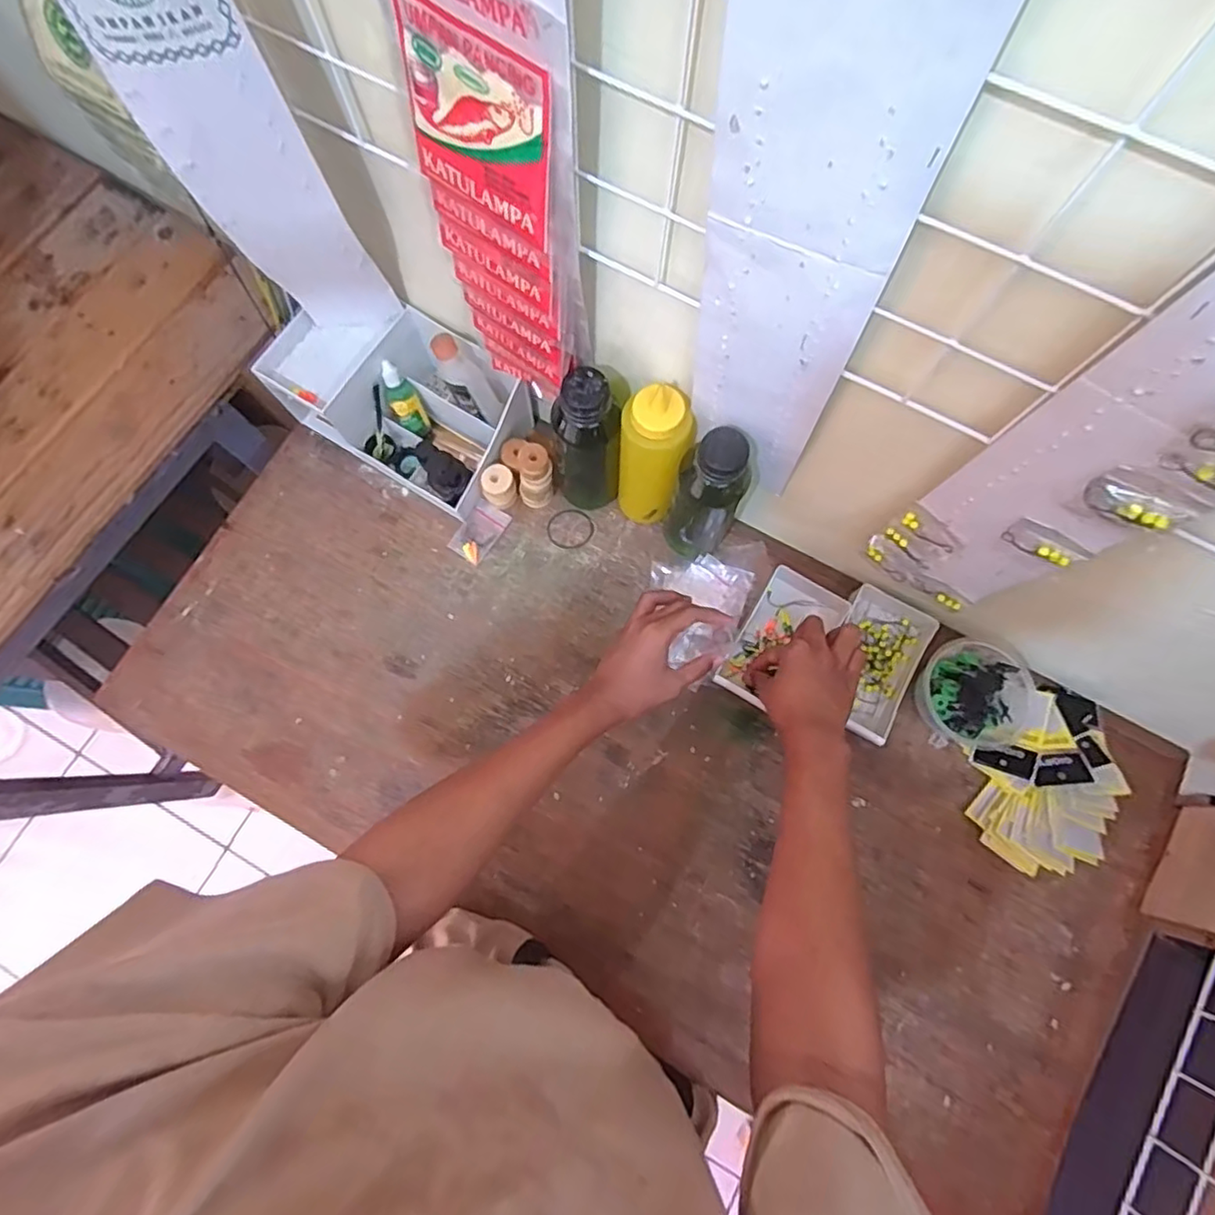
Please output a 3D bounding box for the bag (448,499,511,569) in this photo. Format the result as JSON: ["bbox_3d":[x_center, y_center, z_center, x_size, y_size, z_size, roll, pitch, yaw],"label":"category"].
[{"bbox_3d":[-0.138,-0.082,0.678,0.039,0.012,0.065,33,79,7],"label":"bag"}]

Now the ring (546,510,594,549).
[{"bbox_3d":[-0.040,-0.085,0.680,0.047,0.004,0.050,2,71,-4],"label":"ring"}]

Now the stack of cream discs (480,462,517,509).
[{"bbox_3d":[-0.116,-0.128,0.666,0.034,0.045,0.033,-24,78,-6],"label":"stack of cream discs"}]

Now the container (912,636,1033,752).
[{"bbox_3d":[0.354,0.084,0.614,0.103,0.050,0.099,30,78,7],"label":"container"}]

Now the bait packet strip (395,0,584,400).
[{"bbox_3d":[-0.069,-0.253,0.410,0.110,0.380,0.029,33,75,7],"label":"bait packet strip"}]

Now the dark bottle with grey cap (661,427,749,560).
[{"bbox_3d":[0.090,-0.102,0.587,0.066,0.187,0.055,30,78,7],"label":"dark bottle with grey cap"}]

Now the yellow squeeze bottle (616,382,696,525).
[{"bbox_3d":[0.041,-0.138,0.594,0.065,0.194,0.055,10,77,2],"label":"yellow squeeze bottle"}]

